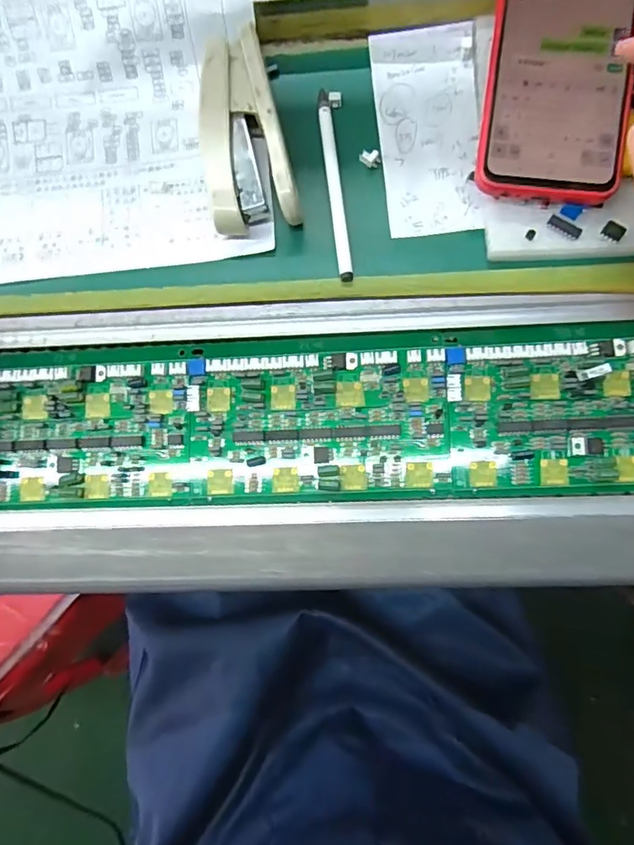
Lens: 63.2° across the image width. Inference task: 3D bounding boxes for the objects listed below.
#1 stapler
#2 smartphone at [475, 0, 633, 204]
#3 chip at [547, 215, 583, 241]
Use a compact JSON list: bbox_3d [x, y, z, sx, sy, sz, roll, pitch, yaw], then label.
[{"bbox_3d":[-0.042,-0.169,0.307,0.048,0.027,0.112,-9,85,2],"label":"stapler"},{"bbox_3d":[0.136,-0.206,0.284,0.076,0.008,0.160,7,91,3],"label":"smartphone"},{"bbox_3d":[0.140,-0.111,0.290,0.019,0.004,0.009,27,87,4],"label":"chip"}]

